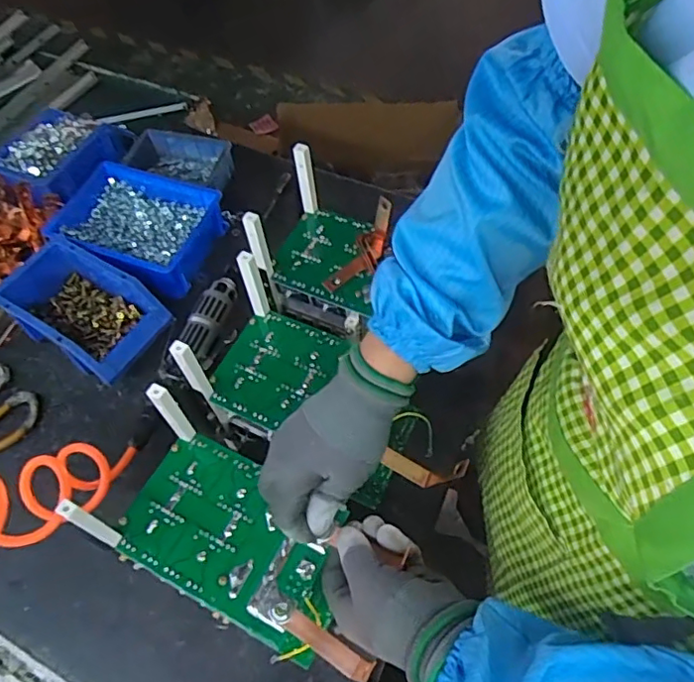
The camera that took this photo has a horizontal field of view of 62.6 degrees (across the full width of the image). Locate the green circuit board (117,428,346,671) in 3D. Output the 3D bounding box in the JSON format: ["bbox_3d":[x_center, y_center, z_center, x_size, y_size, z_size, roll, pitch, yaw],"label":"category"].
[{"bbox_3d":[-0.089,0.156,0.457,0.182,0.008,0.109,24,65,16],"label":"green circuit board"}]

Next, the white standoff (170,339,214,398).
[{"bbox_3d":[-0.132,0.025,0.485,0.015,0.083,0.012,-38,63,-19],"label":"white standoff"}]

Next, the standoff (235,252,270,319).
[{"bbox_3d":[-0.087,-0.052,0.534,0.016,0.087,0.012,-19,58,-8],"label":"standoff"}]

